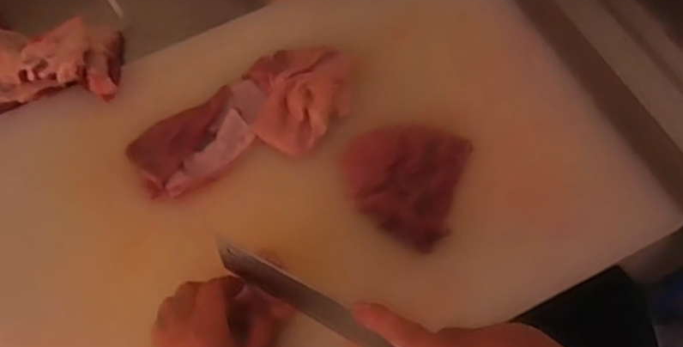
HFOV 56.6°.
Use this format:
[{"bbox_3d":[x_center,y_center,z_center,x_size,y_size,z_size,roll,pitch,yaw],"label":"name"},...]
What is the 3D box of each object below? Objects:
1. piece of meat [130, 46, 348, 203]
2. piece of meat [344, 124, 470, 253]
[{"bbox_3d":[-0.086,-0.049,0.598,0.213,0.025,0.102,-37,70,-17],"label":"piece of meat"},{"bbox_3d":[0.052,0.002,0.568,0.107,0.034,0.117,0,64,0],"label":"piece of meat"}]

